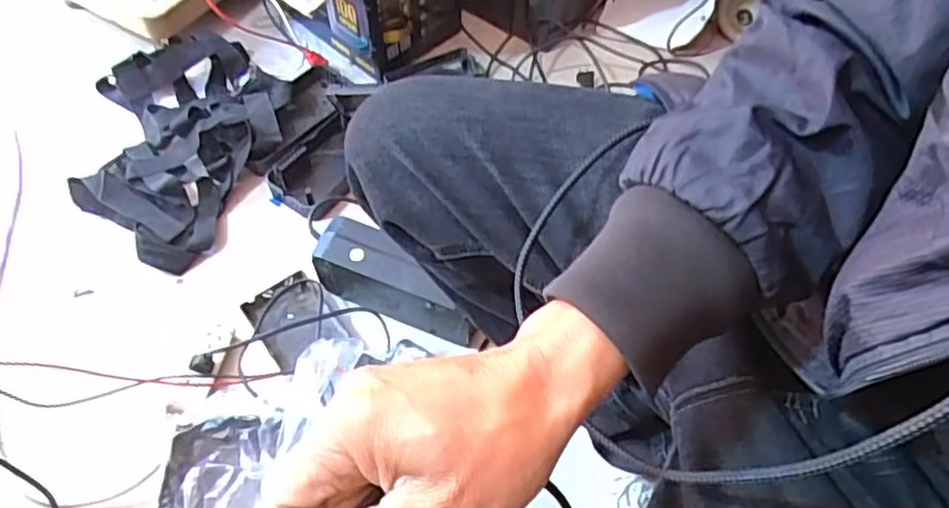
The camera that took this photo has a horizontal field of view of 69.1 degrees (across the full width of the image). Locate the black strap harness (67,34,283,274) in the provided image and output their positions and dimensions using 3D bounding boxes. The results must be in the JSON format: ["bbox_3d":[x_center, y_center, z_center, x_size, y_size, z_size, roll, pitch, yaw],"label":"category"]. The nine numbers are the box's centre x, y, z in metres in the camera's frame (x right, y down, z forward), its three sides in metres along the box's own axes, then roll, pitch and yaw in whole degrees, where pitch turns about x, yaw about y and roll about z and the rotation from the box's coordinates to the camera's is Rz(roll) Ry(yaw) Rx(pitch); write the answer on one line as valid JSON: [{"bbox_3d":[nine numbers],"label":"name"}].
[{"bbox_3d":[-0.426,-0.165,1.013,0.280,0.061,0.409,-5,57,-5],"label":"black strap harness"}]

